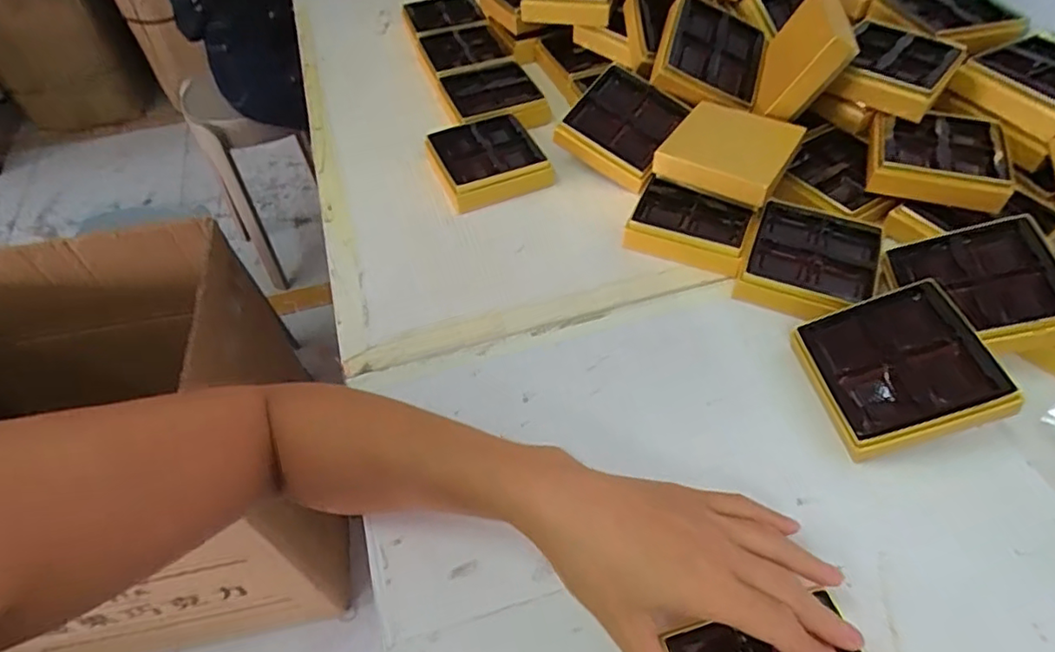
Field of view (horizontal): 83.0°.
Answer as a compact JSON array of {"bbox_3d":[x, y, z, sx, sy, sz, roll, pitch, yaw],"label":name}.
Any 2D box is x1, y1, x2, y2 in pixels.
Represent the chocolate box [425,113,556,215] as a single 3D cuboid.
[{"bbox_3d":[-0.039,-0.163,0.578,0.100,0.028,0.100,-20,53,-12],"label":"chocolate box"}]

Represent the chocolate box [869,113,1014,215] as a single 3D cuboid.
[{"bbox_3d":[0.338,-0.140,0.498,0.096,0.031,0.085,13,54,13],"label":"chocolate box"}]

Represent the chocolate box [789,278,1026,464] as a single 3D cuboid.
[{"bbox_3d":[0.242,0.027,0.394,0.099,0.030,0.098,-23,55,15],"label":"chocolate box"}]

